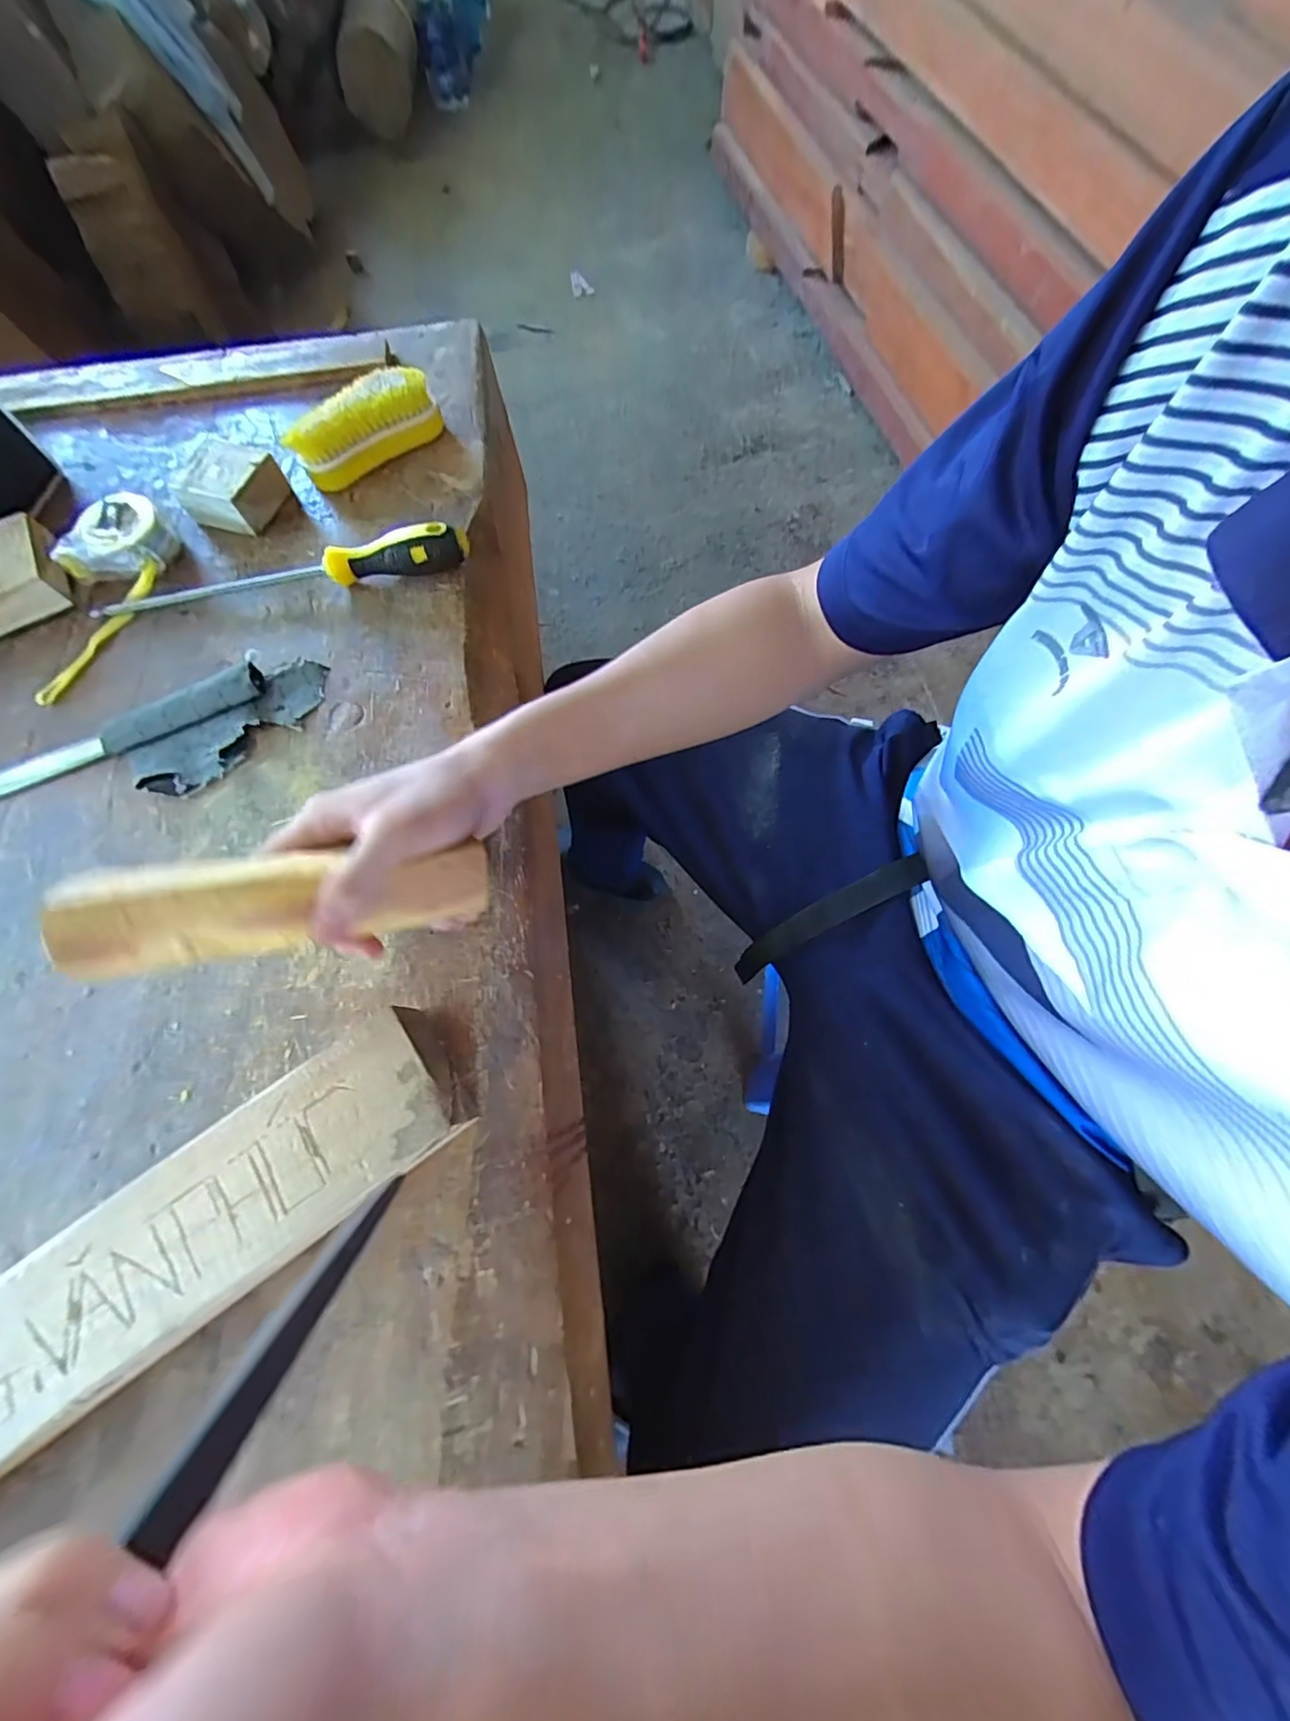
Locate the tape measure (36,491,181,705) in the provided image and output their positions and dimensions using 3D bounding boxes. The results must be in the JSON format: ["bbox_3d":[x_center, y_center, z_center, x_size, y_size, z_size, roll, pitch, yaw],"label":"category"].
[{"bbox_3d":[-0.421,-0.204,0.429,0.066,0.033,0.167,24,72,9],"label":"tape measure"}]

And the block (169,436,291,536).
[{"bbox_3d":[-0.340,-0.306,0.470,0.066,0.037,0.062,16,71,7],"label":"block"}]

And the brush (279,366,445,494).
[{"bbox_3d":[-0.235,-0.363,0.481,0.124,0.043,0.050,-36,73,-11],"label":"brush"}]

